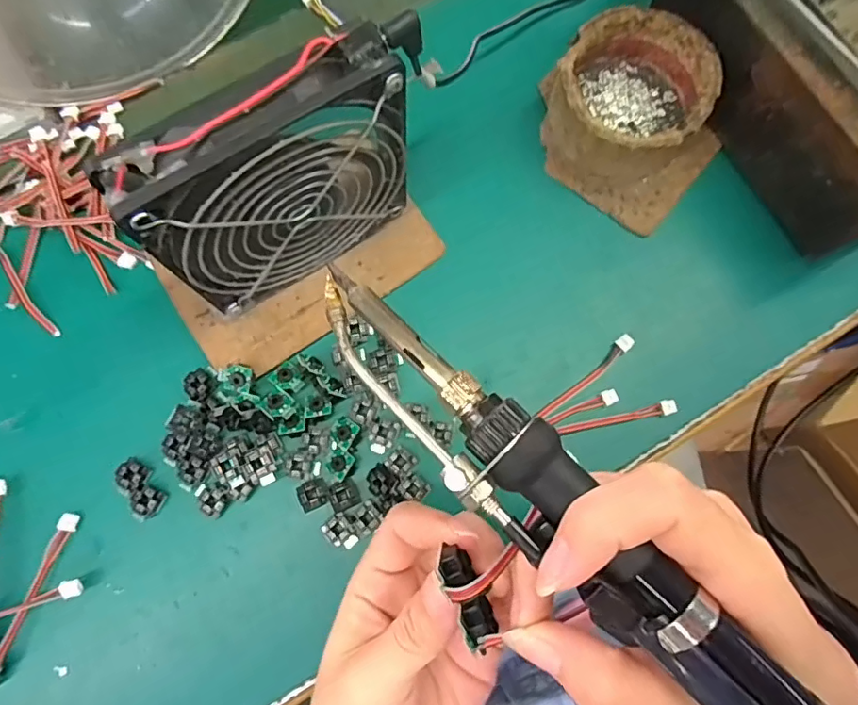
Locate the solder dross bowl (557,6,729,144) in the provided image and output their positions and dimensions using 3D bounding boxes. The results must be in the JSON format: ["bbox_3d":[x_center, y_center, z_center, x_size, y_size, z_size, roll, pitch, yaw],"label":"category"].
[{"bbox_3d":[0.116,-0.148,0.307,0.081,0.040,0.079,0,79,-1],"label":"solder dross bowl"}]

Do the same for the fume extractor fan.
[{"bbox_3d":[-0.060,-0.073,0.247,0.125,0.132,0.027,-32,81,-6],"label":"fume extractor fan"}]

